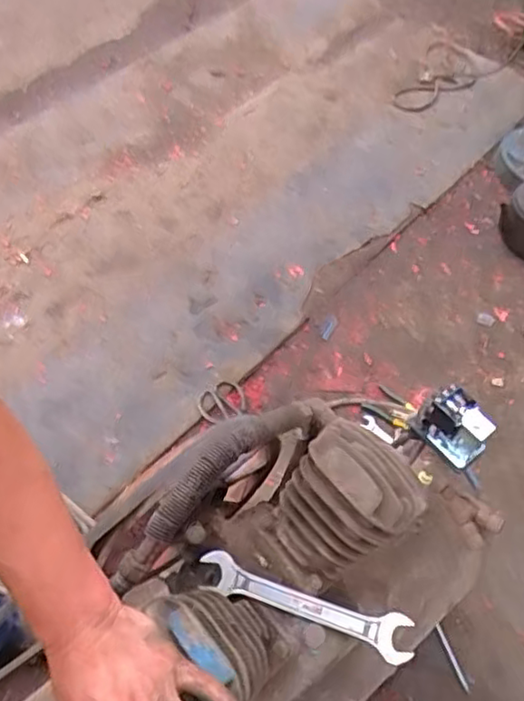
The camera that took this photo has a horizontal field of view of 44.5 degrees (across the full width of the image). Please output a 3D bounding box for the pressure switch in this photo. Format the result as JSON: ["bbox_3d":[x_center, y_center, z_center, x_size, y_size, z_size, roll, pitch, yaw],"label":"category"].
[{"bbox_3d":[0.244,0.099,0.812,0.053,0.091,0.086,-24,63,-19],"label":"pressure switch"}]

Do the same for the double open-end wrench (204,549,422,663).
[{"bbox_3d":[0.044,0.243,0.611,0.213,0.007,0.041,22,75,-3],"label":"double open-end wrench"}]

